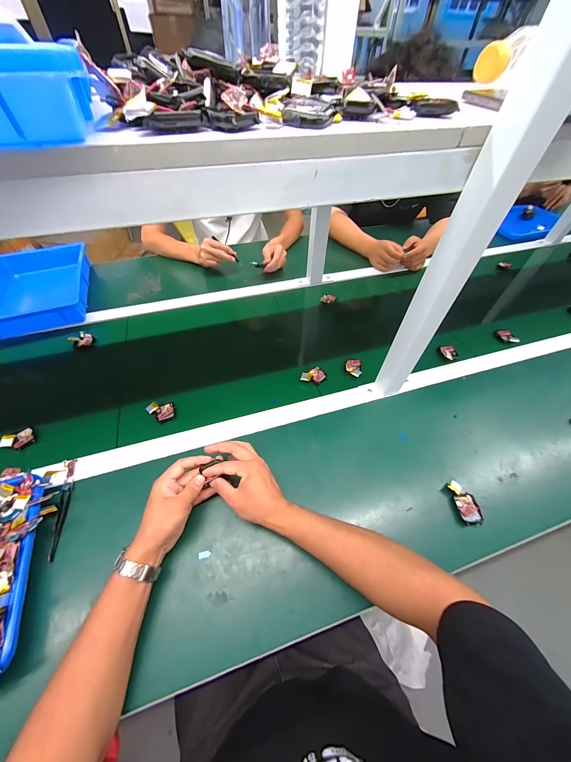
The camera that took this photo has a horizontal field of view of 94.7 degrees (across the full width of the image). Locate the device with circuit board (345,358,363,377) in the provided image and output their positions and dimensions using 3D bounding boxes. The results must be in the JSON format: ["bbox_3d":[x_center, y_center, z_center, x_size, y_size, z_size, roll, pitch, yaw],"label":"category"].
[{"bbox_3d":[0.159,-0.032,0.609,0.036,0.013,0.058,3,52,1],"label":"device with circuit board"}]

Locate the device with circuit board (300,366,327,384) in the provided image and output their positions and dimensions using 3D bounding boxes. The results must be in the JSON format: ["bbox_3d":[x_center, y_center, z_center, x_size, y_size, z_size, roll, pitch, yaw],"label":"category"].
[{"bbox_3d":[0.063,-0.011,0.590,0.053,0.009,0.043,-31,59,-22],"label":"device with circuit board"}]

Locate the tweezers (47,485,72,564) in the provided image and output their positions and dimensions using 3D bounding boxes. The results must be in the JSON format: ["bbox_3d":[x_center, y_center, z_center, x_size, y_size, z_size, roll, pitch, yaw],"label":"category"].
[{"bbox_3d":[-0.352,0.218,0.414,0.011,0.017,0.110,-11,53,-10],"label":"tweezers"}]

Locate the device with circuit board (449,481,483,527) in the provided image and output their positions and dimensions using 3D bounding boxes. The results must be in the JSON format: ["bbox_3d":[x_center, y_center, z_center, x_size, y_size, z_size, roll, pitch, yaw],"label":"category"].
[{"bbox_3d":[0.293,0.198,0.430,0.035,0.017,0.064,-2,52,-3],"label":"device with circuit board"}]

